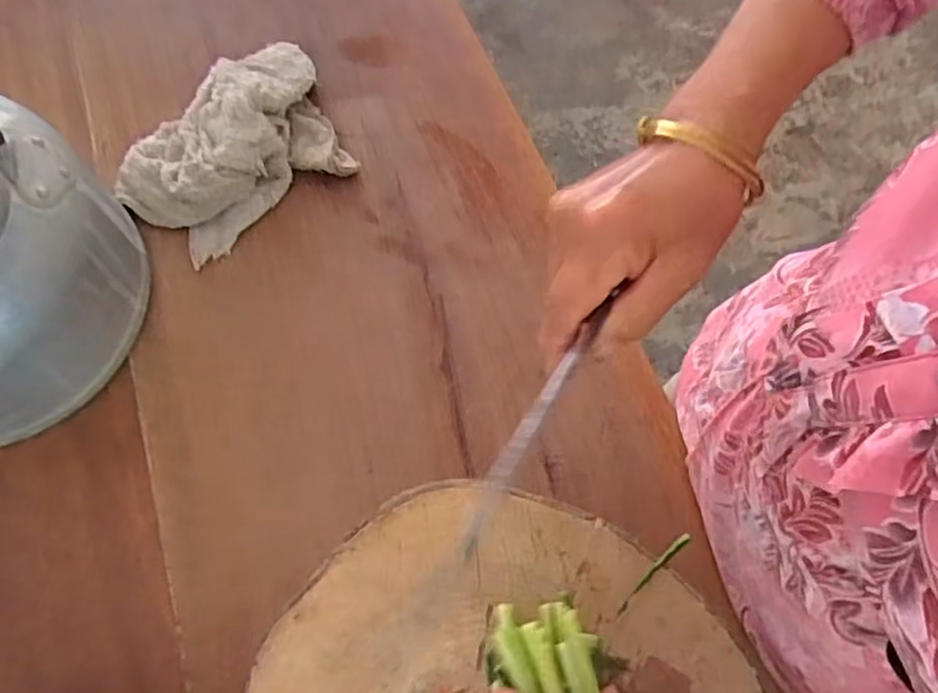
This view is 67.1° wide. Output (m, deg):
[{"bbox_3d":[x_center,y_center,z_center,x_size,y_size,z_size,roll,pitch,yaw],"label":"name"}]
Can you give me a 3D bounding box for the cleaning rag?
[{"bbox_3d":[-0.195,-0.174,0.590,0.198,0.060,0.143,-37,73,-15],"label":"cleaning rag"}]

